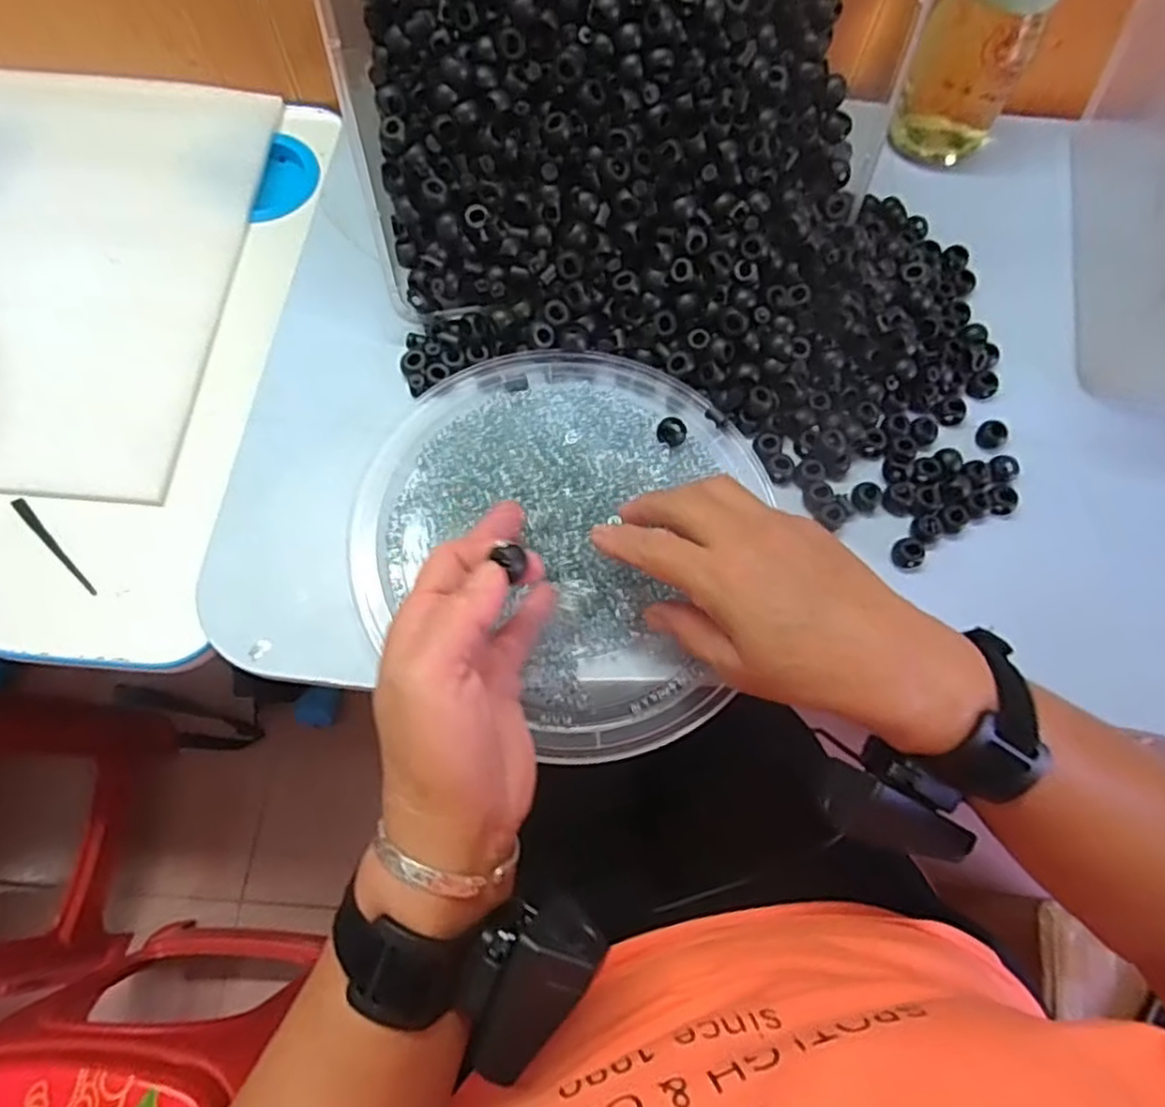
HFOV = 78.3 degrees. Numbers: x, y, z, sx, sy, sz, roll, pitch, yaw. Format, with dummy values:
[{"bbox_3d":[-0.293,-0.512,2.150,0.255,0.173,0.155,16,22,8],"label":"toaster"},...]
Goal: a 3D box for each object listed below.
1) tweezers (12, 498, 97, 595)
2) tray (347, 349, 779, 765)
[{"bbox_3d":[-0.340,-0.004,0.460,0.007,0.009,0.084,-41,76,-15],"label":"tweezers"},{"bbox_3d":[-0.015,-0.020,0.400,0.217,0.029,0.230,1,70,-2],"label":"tray"}]

